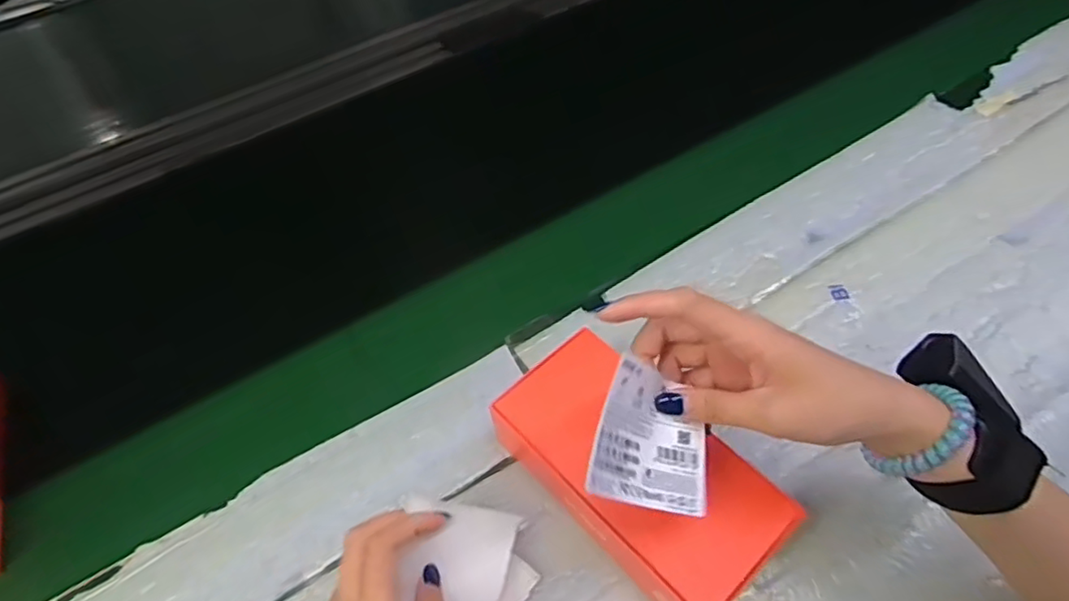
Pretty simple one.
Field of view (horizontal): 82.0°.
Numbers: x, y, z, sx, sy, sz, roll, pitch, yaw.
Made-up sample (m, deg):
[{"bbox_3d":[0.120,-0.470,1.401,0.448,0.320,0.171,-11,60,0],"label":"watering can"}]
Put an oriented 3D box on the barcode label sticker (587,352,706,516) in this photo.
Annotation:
[{"bbox_3d":[0.060,0.070,0.316,0.072,0.013,0.069,21,67,-30],"label":"barcode label sticker"}]

